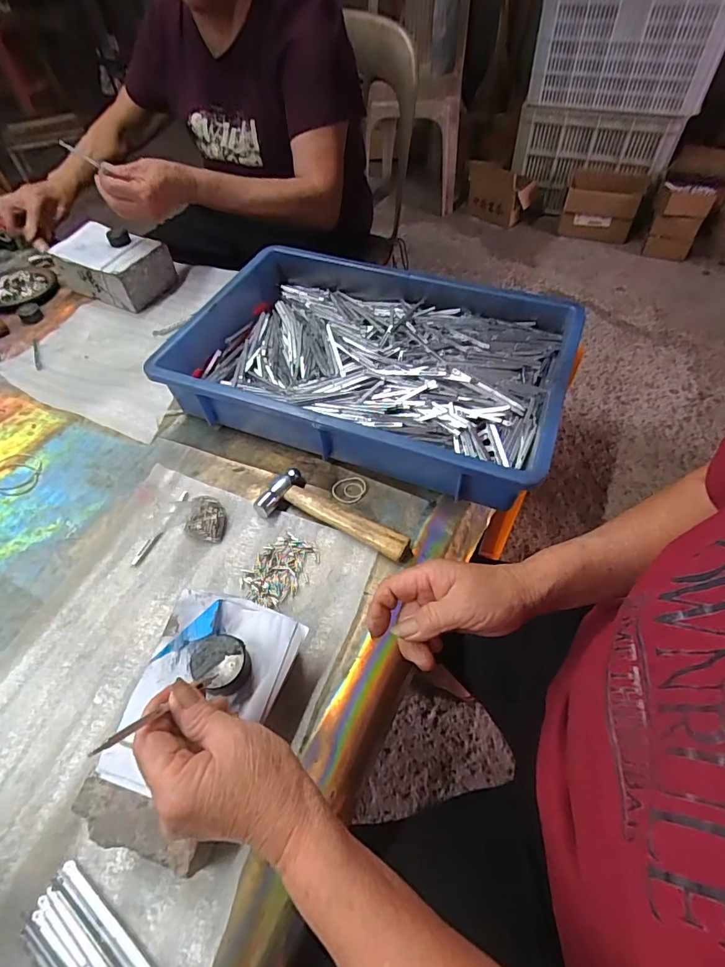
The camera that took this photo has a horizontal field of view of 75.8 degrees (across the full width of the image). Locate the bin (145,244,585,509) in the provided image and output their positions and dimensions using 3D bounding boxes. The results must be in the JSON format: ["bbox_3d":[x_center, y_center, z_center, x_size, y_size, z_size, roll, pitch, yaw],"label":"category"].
[{"bbox_3d":[0.010,-0.144,0.565,0.435,0.089,0.284,18,56,15],"label":"bin"}]

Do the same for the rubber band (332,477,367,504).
[{"bbox_3d":[-0.013,0.007,0.503,0.038,0.004,0.031,-12,54,-7],"label":"rubber band"}]

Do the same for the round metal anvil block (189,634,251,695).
[{"bbox_3d":[-0.104,0.130,0.339,0.042,0.024,0.037,25,58,20],"label":"round metal anvil block"}]

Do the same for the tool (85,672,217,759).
[{"bbox_3d":[-0.118,0.133,0.275,0.006,0.099,0.004,21,97,17],"label":"tool"}]

